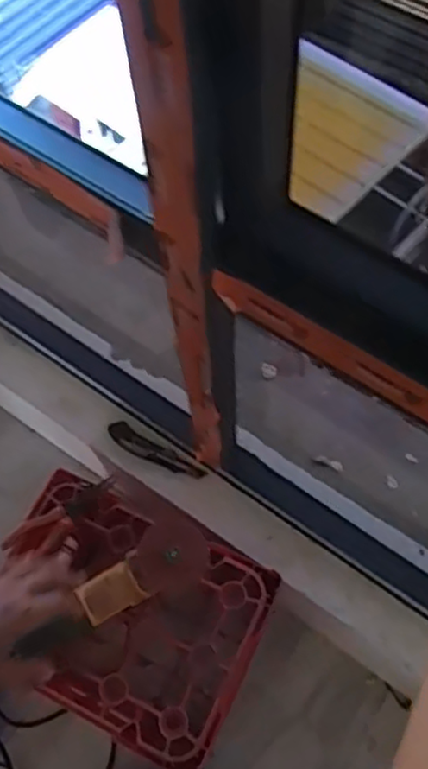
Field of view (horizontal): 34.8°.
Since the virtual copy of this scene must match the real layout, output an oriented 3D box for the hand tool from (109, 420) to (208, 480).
[{"bbox_3d":[-0.097,0.110,1.118,0.172,0.014,0.036,28,70,15],"label":"hand tool"}]

